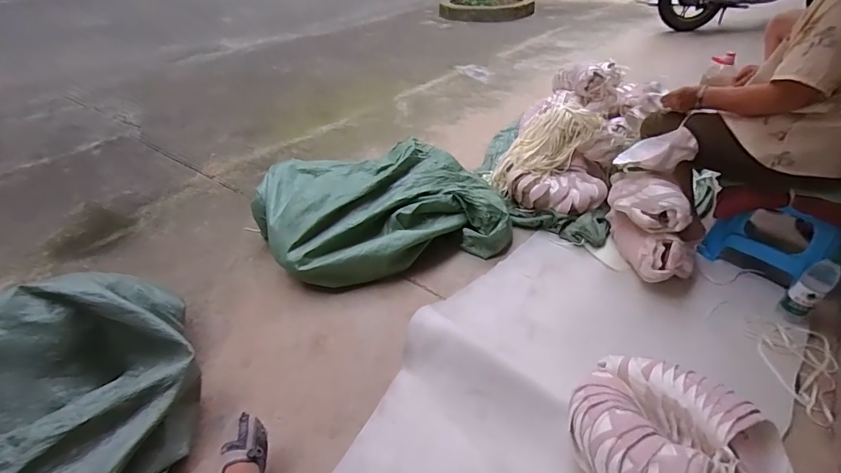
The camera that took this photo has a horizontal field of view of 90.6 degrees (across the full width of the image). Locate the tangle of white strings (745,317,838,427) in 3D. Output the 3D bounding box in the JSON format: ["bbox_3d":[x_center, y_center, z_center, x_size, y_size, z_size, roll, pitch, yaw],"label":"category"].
[{"bbox_3d":[0.908,0.315,1.008,0.168,0.023,0.266,17,43,19],"label":"tangle of white strings"}]

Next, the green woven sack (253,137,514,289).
[{"bbox_3d":[-0.145,-0.098,1.472,0.820,0.211,0.528,-13,42,-15],"label":"green woven sack"}]

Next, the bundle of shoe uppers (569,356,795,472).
[{"bbox_3d":[0.487,0.398,0.788,0.344,0.146,0.379,-30,48,-30],"label":"bundle of shoe uppers"}]

